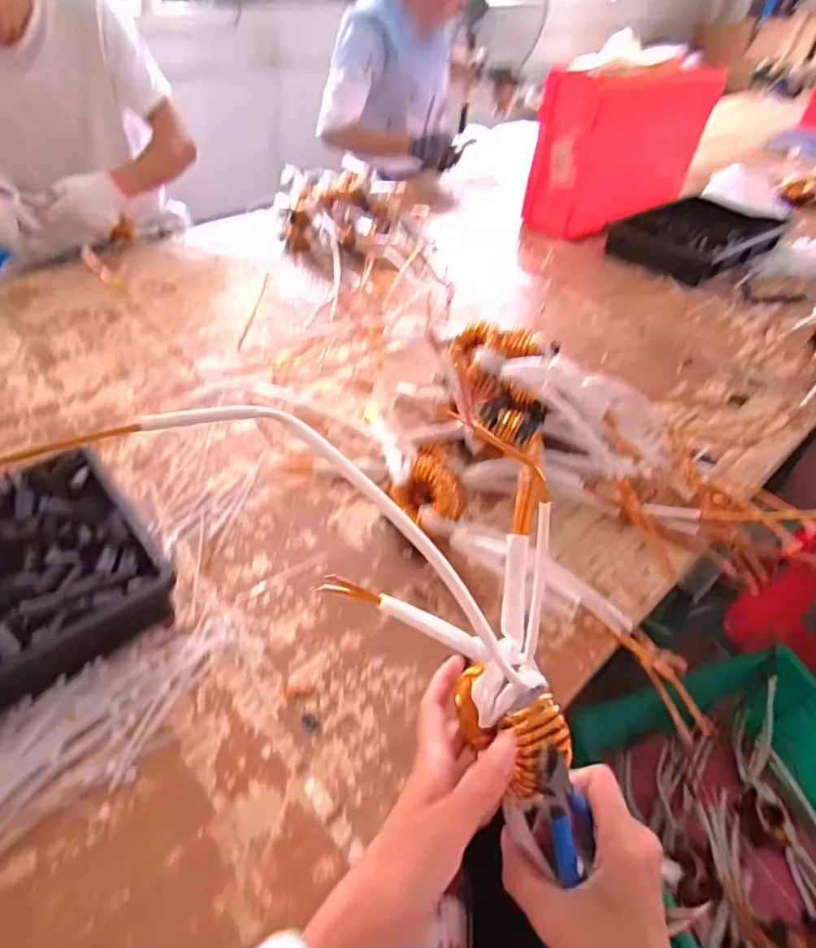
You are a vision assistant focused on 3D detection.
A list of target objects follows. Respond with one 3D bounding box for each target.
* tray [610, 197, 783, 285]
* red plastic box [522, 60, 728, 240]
[{"bbox_3d":[0.627,-0.525,1.146,0.373,0.064,0.256,-27,52,-26],"label":"tray"},{"bbox_3d":[0.455,-0.688,1.120,0.362,0.283,0.137,-19,49,-20],"label":"red plastic box"}]

